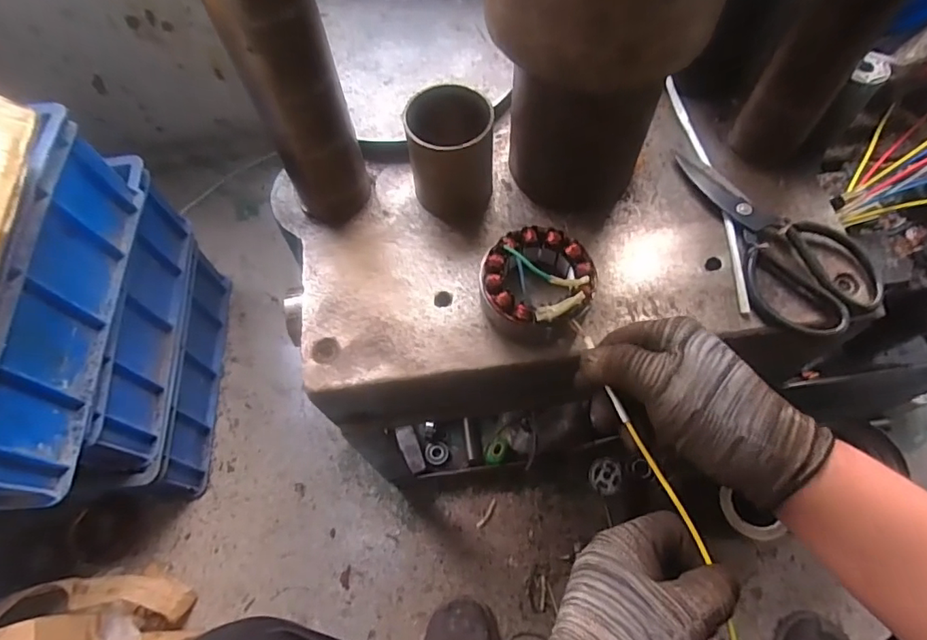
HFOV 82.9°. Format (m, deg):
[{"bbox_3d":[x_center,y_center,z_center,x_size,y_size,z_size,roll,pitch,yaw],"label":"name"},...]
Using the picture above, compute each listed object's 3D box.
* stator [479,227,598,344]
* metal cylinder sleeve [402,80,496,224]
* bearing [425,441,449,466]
[{"bbox_3d":[0.057,-0.030,0.404,0.084,0.055,0.088,-1,64,2],"label":"stator"},{"bbox_3d":[-0.010,-0.135,0.438,0.068,0.090,0.065,1,64,2],"label":"metal cylinder sleeve"},{"bbox_3d":[-0.041,0.205,0.808,0.036,0.011,0.036,-1,64,2],"label":"bearing"}]

